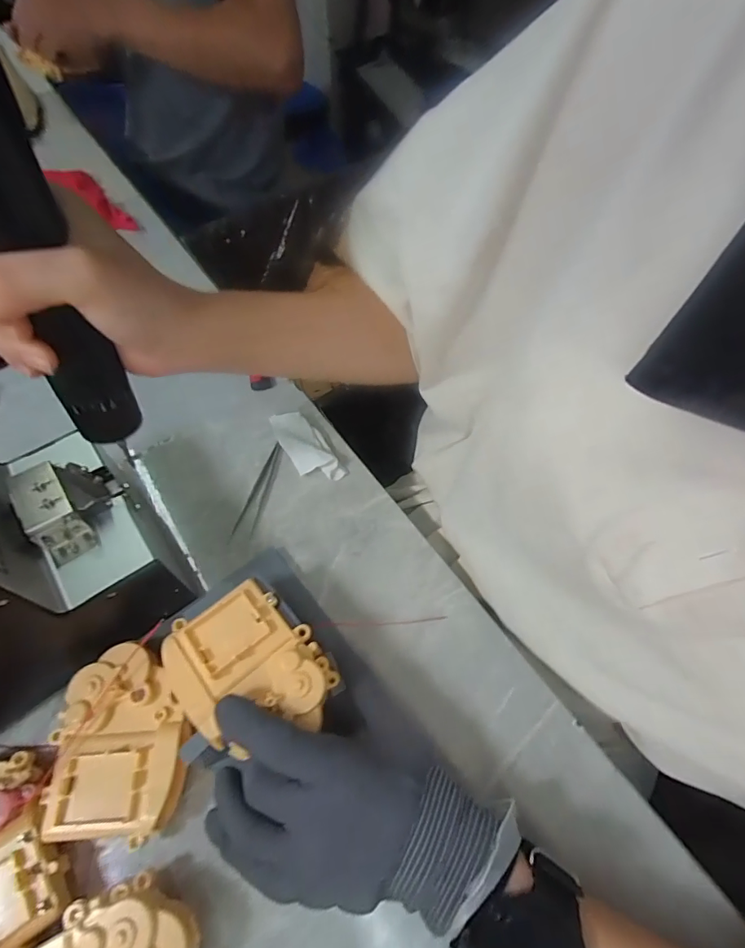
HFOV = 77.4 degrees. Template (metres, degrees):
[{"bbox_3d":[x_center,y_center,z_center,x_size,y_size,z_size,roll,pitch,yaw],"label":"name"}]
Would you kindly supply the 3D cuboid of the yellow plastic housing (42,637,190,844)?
[{"bbox_3d":[-0.143,0.151,0.266,0.081,0.013,0.094,5,58,2],"label":"yellow plastic housing"}]

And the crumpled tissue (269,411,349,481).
[{"bbox_3d":[-0.058,-0.025,0.405,0.036,0.017,0.080,-29,63,-18],"label":"crumpled tissue"}]

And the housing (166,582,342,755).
[{"bbox_3d":[-0.072,0.108,0.263,0.076,0.015,0.090,-31,64,-19],"label":"housing"}]

